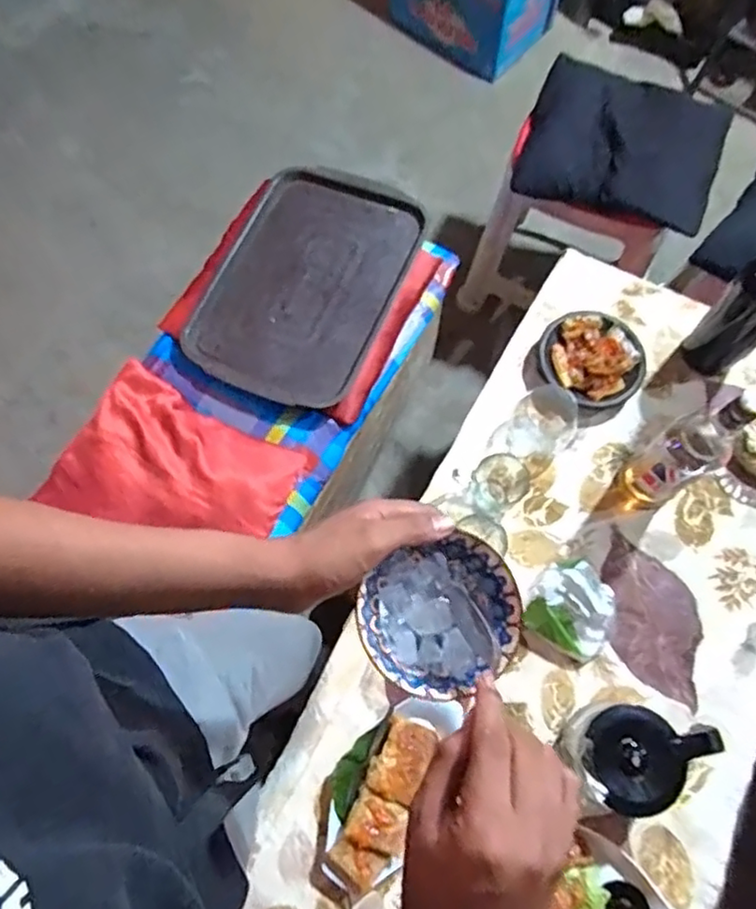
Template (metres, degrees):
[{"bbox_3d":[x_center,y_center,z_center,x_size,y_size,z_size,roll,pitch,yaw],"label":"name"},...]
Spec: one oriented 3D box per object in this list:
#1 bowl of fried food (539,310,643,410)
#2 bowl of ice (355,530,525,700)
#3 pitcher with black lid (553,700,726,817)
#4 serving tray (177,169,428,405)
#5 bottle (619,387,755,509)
[{"bbox_3d":[0.317,-0.142,0.920,0.147,0.044,0.154,0,72,0],"label":"bowl of fried food"},{"bbox_3d":[0.044,0.112,0.433,0.108,0.040,0.098,-24,73,-7],"label":"bowl of ice"},{"bbox_3d":[0.313,0.356,0.750,0.162,0.094,0.122,-24,73,-7],"label":"pitcher with black lid"},{"bbox_3d":[-0.116,-0.300,1.049,0.295,0.030,0.435,23,73,8],"label":"serving tray"},{"bbox_3d":[0.385,-0.008,0.750,0.081,0.307,0.071,-29,74,-9],"label":"bottle"}]

